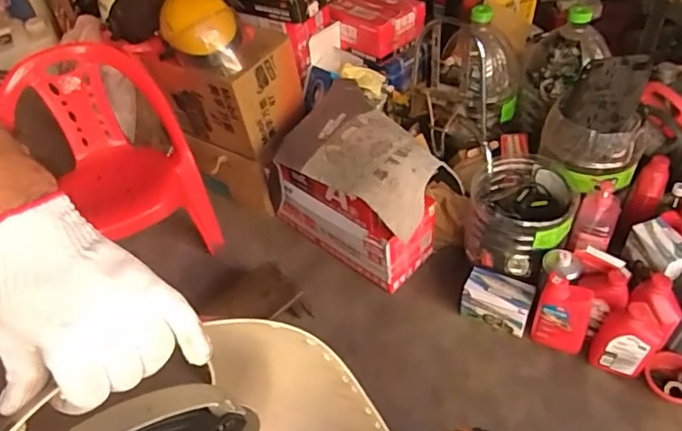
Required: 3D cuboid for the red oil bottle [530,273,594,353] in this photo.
[{"bbox_3d":[0.504,0.229,1.247,0.118,0.213,0.058,11,48,18],"label":"red oil bottle"}]

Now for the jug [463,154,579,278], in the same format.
[{"bbox_3d":[0.441,-0.007,1.373,0.241,0.187,0.244,-4,46,4],"label":"jug"}]

